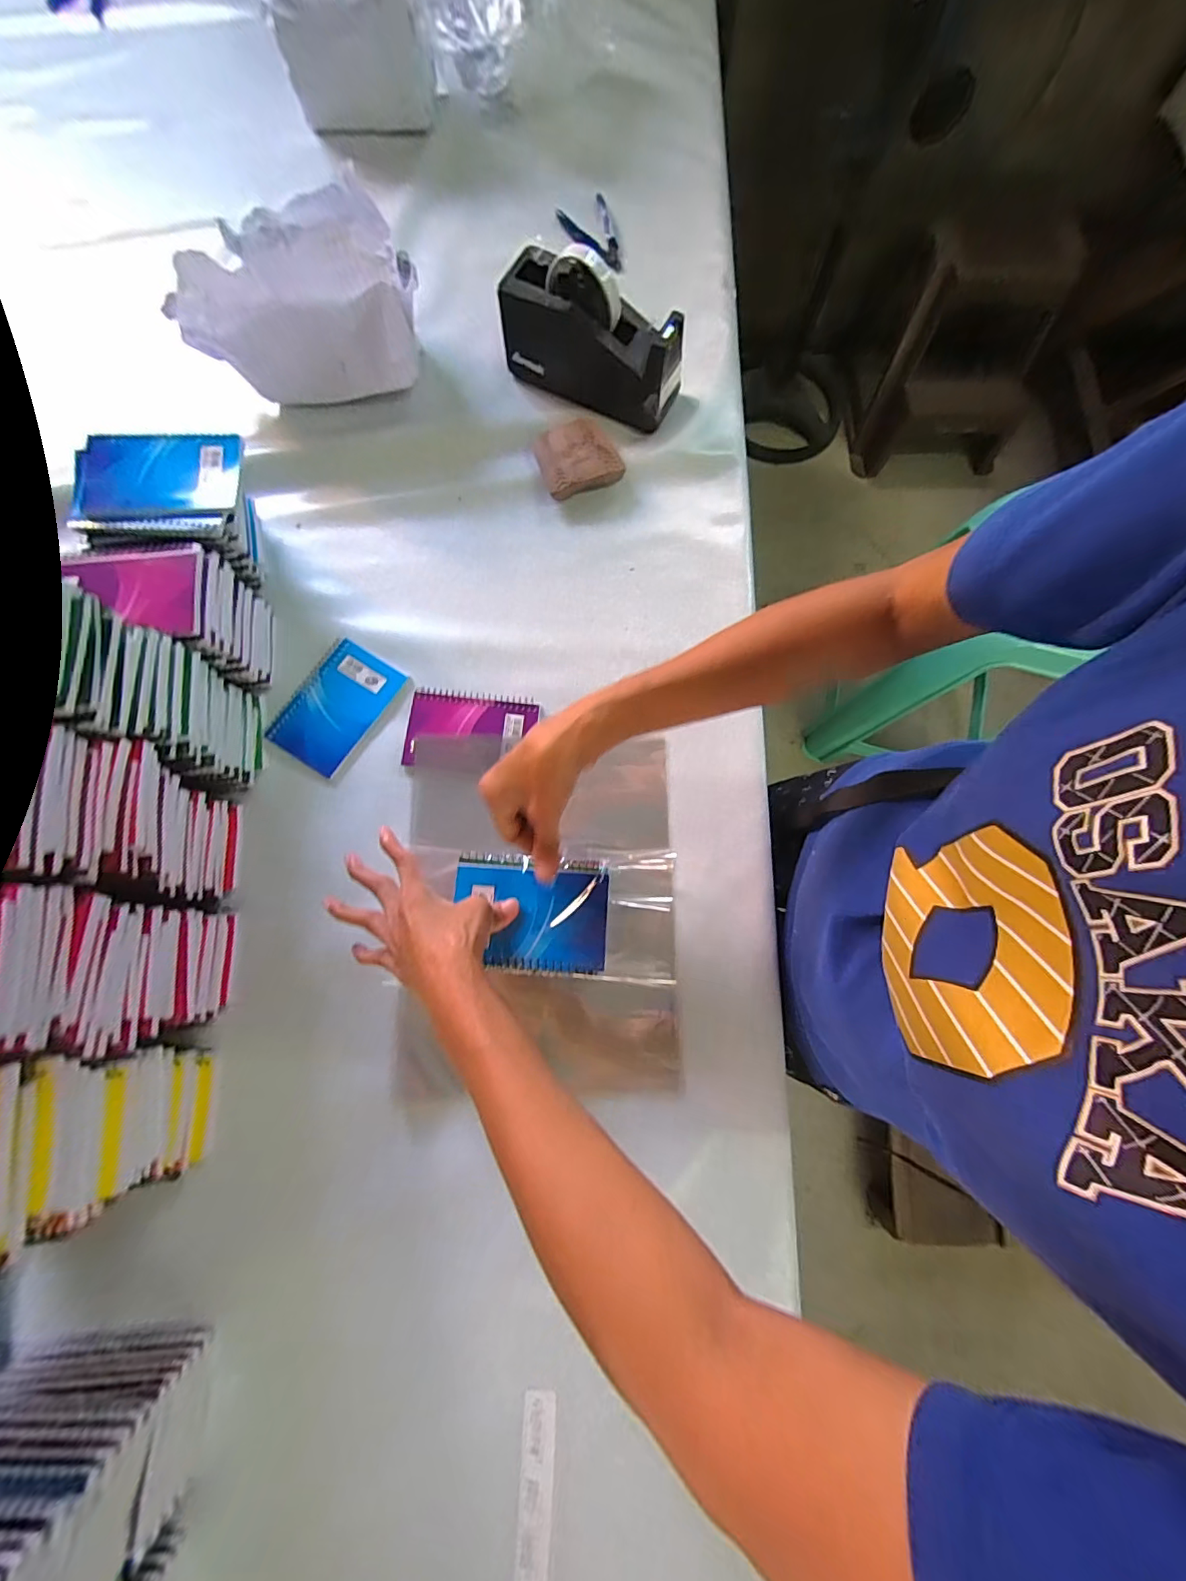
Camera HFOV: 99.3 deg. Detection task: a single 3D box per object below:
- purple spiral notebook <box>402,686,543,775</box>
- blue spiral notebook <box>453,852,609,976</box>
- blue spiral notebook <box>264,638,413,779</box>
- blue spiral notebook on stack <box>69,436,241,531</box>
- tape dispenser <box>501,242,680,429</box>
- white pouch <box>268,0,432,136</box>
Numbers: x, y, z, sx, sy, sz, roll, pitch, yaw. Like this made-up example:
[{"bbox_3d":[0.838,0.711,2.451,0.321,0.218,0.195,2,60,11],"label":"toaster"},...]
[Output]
[{"bbox_3d":[-0.125,-0.062,0.519,0.130,0.007,0.085,5,78,1],"label":"purple spiral notebook"},{"bbox_3d":[-0.053,0.106,0.435,0.130,0.007,0.095,4,78,0],"label":"blue spiral notebook"},{"bbox_3d":[-0.265,-0.088,0.524,0.092,0.006,0.131,34,80,7],"label":"blue spiral notebook"},{"bbox_3d":[-0.401,-0.282,0.462,0.135,0.018,0.099,-5,77,-2],"label":"blue spiral notebook on stack"},{"bbox_3d":[-0.002,-0.510,0.570,0.202,0.105,0.073,25,79,5],"label":"tape dispenser"},{"bbox_3d":[-0.314,-1.000,0.653,0.177,0.148,0.135,-6,78,-2],"label":"white pouch"}]

